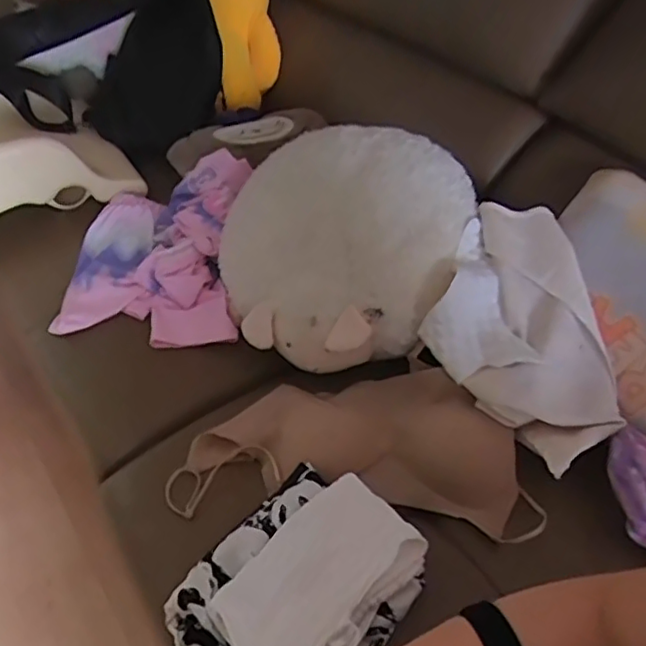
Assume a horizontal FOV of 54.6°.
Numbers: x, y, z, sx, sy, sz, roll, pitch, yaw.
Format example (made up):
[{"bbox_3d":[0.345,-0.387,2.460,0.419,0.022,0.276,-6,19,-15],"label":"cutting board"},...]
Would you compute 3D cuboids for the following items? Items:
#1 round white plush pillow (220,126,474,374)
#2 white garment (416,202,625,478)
[{"bbox_3d":[0.027,-0.103,0.798,0.277,0.202,0.257,0,45,0],"label":"round white plush pillow"},{"bbox_3d":[0.212,-0.006,0.713,0.189,0.051,0.337,-15,64,8],"label":"white garment"}]

